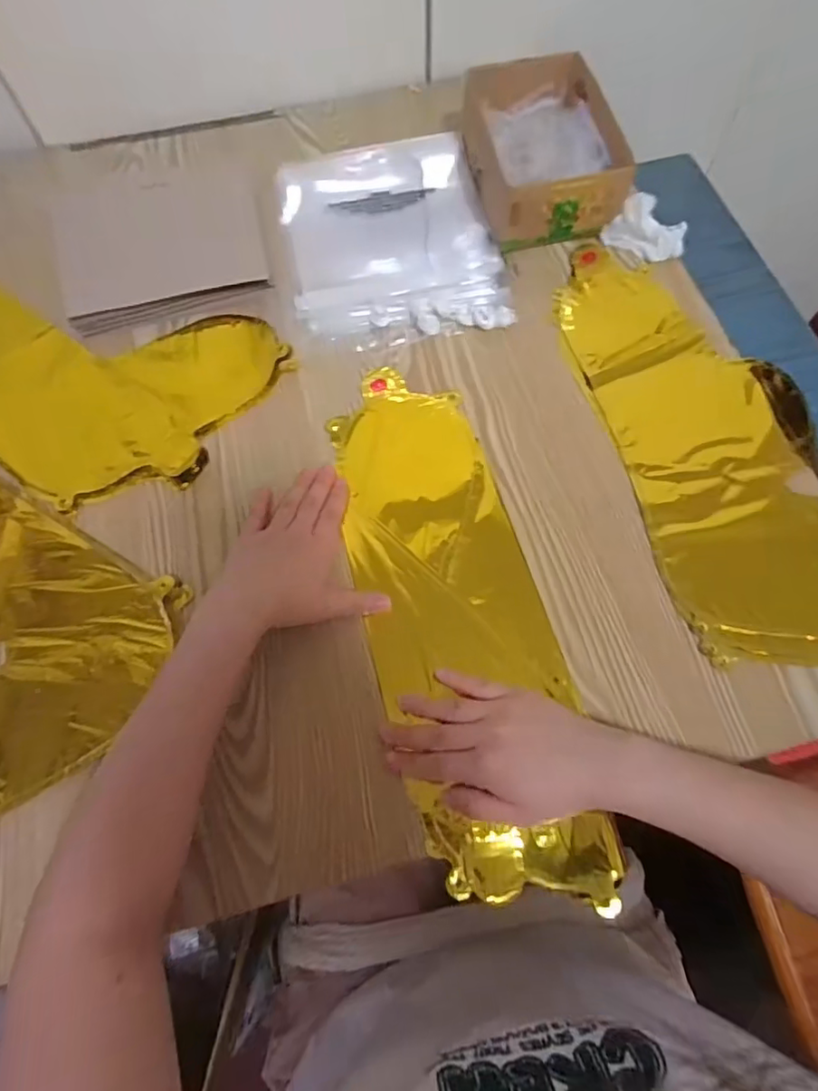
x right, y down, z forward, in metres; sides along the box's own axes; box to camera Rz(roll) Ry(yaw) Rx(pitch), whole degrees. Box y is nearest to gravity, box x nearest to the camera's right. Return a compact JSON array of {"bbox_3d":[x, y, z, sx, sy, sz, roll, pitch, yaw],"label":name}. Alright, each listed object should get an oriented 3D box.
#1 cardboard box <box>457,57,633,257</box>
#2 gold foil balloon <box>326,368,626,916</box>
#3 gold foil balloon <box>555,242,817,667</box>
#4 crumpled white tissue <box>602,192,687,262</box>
[{"bbox_3d":[0.133,-0.399,0.569,0.130,0.061,0.191,-10,70,-3],"label":"cardboard box"},{"bbox_3d":[0.033,0.040,0.438,0.134,0.009,0.423,-14,68,-5],"label":"gold foil balloon"},{"bbox_3d":[0.262,-0.096,0.489,0.174,0.022,0.423,-12,70,-4],"label":"gold foil balloon"},{"bbox_3d":[0.238,-0.313,0.554,0.065,0.027,0.068,-32,72,-11],"label":"crumpled white tissue"}]

